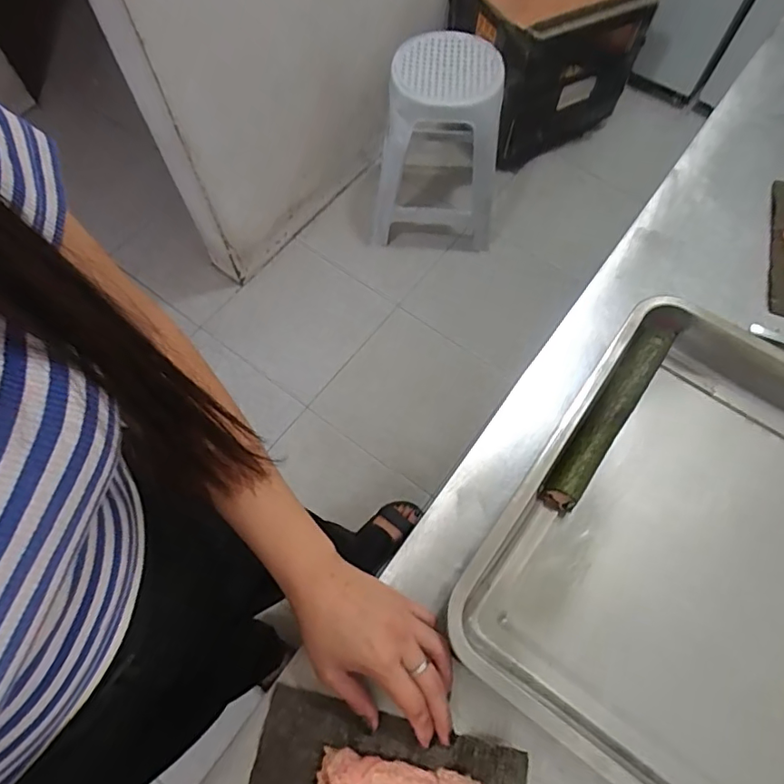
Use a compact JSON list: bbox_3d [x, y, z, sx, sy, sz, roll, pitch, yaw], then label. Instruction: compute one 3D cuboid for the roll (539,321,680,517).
[{"bbox_3d":[0.205,0.016,0.493,0.034,0.030,0.204,33,70,15],"label":"roll"}]

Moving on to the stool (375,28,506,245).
[{"bbox_3d":[0.120,-0.652,1.439,0.350,0.456,0.299,9,66,3],"label":"stool"}]

